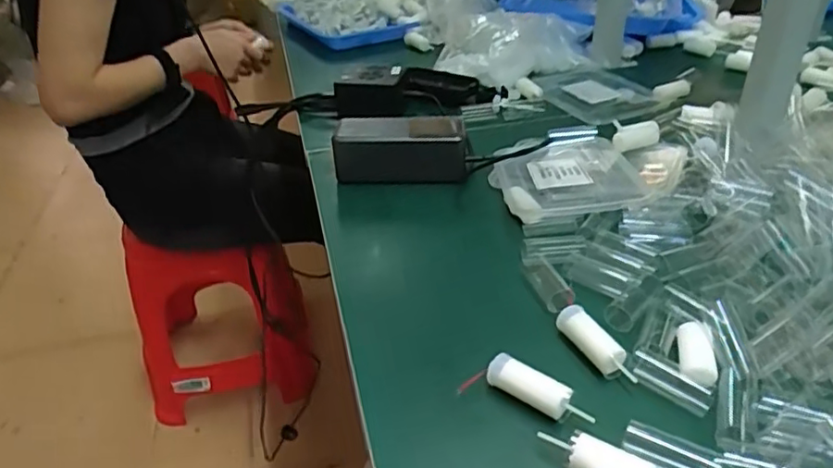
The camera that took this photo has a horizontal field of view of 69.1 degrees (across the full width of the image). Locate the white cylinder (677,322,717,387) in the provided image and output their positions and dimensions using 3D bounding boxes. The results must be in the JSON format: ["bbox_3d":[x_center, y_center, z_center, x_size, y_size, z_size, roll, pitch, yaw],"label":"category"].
[{"bbox_3d":[0.176,0.075,0.382,0.020,0.014,0.045,7,35,14],"label":"white cylinder"}]

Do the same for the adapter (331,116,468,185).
[{"bbox_3d":[-0.014,-0.078,0.584,0.124,0.061,0.035,0,34,5],"label":"adapter"}]

